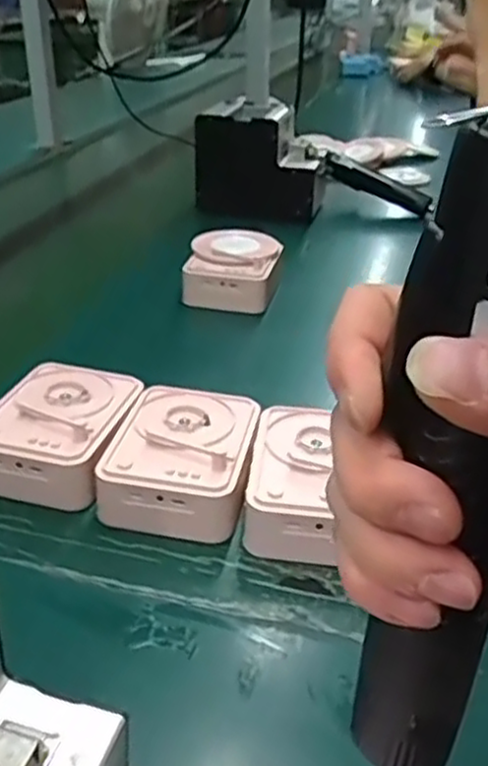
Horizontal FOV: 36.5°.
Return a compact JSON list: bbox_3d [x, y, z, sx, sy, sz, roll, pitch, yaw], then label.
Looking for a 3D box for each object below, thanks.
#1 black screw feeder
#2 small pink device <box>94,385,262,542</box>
[{"bbox_3d":[0.025,-0.334,1.125,0.188,0.153,0.119,3,30,6],"label":"black screw feeder"},{"bbox_3d":[-0.042,0.058,0.549,0.105,0.057,0.127,5,30,10],"label":"small pink device"}]

